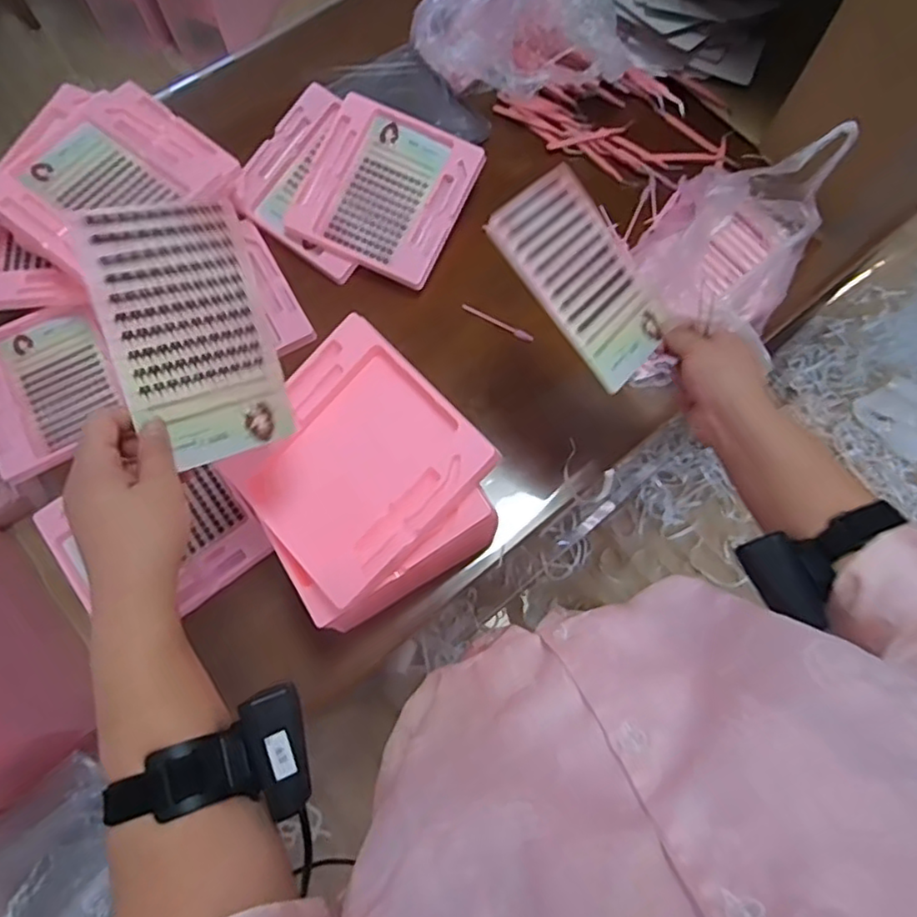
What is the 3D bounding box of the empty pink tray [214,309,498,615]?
[{"bbox_3d":[-0.093,0.001,0.571,0.191,0.022,0.185,-45,75,5],"label":"empty pink tray"}]

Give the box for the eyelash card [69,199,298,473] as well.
[{"bbox_3d":[-0.182,-0.084,0.448,0.106,0.005,0.171,-23,111,-34],"label":"eyelash card"}]

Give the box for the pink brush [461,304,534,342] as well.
[{"bbox_3d":[0.047,-0.163,0.783,0.095,0.004,0.012,27,74,8],"label":"pink brush"}]

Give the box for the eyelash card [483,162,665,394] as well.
[{"bbox_3d":[0.110,-0.156,0.557,0.173,0.013,0.113,50,58,-10],"label":"eyelash card"}]

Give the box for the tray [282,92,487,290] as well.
[{"bbox_3d":[-0.091,-0.331,0.795,0.195,0.013,0.192,26,87,7],"label":"tray"}]

